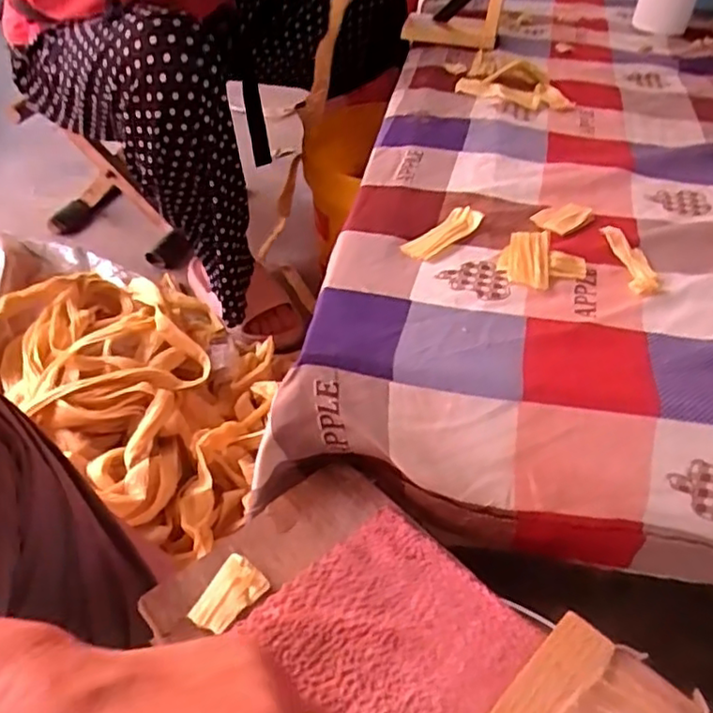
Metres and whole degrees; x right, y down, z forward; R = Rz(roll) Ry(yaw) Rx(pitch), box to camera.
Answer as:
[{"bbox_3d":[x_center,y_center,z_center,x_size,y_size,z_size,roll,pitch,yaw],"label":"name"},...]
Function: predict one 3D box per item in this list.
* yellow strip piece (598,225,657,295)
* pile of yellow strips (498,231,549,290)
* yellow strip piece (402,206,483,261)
[{"bbox_3d":[0.200,-0.070,0.474,0.022,0.004,0.083,2,44,-2],"label":"yellow strip piece"},{"bbox_3d":[0.119,-0.070,0.462,0.034,0.014,0.051,8,44,5],"label":"pile of yellow strips"},{"bbox_3d":[0.065,-0.093,0.488,0.025,0.008,0.071,35,52,29],"label":"yellow strip piece"}]

